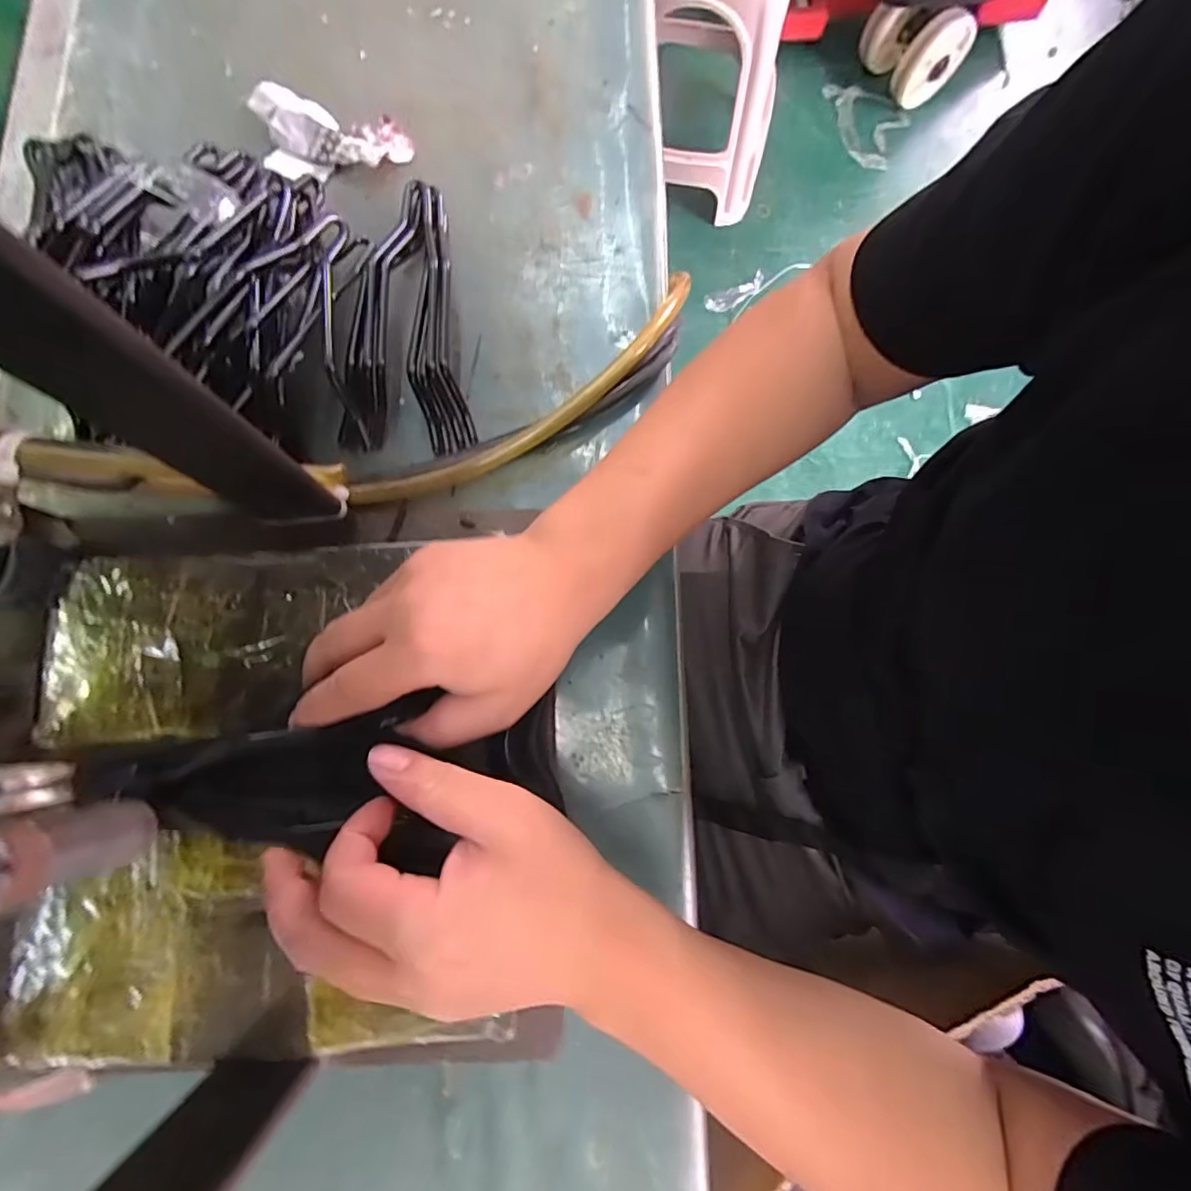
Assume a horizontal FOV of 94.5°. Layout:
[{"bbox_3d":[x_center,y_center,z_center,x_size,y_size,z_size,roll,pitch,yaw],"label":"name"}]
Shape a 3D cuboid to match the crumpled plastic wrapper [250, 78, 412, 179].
[{"bbox_3d":[-0.217,-0.368,0.444,0.127,0.028,0.054,12,80,2],"label":"crumpled plastic wrapper"}]

